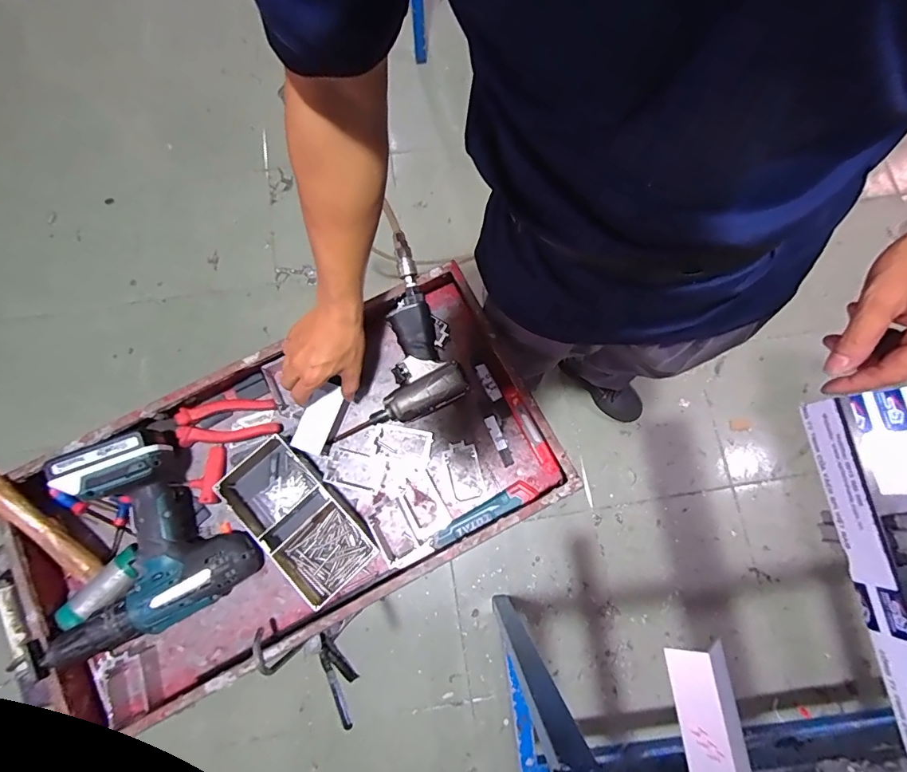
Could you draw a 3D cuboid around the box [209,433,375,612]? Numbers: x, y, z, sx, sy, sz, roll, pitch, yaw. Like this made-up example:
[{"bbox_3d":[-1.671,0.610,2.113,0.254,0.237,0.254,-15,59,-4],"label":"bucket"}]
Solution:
[{"bbox_3d":[-0.201,0.171,0.590,0.206,0.040,0.111,44,80,8],"label":"box"}]

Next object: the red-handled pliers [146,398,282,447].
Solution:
[{"bbox_3d":[-0.324,0.048,0.628,0.161,0.025,0.061,-5,77,-2],"label":"red-handled pliers"}]

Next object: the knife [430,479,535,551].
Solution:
[{"bbox_3d":[0.039,0.171,0.604,0.148,0.018,0.028,-29,79,-7],"label":"knife"}]

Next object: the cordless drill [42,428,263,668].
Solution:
[{"bbox_3d":[-0.393,0.187,0.556,0.227,0.107,0.227,-27,79,-7],"label":"cordless drill"}]

